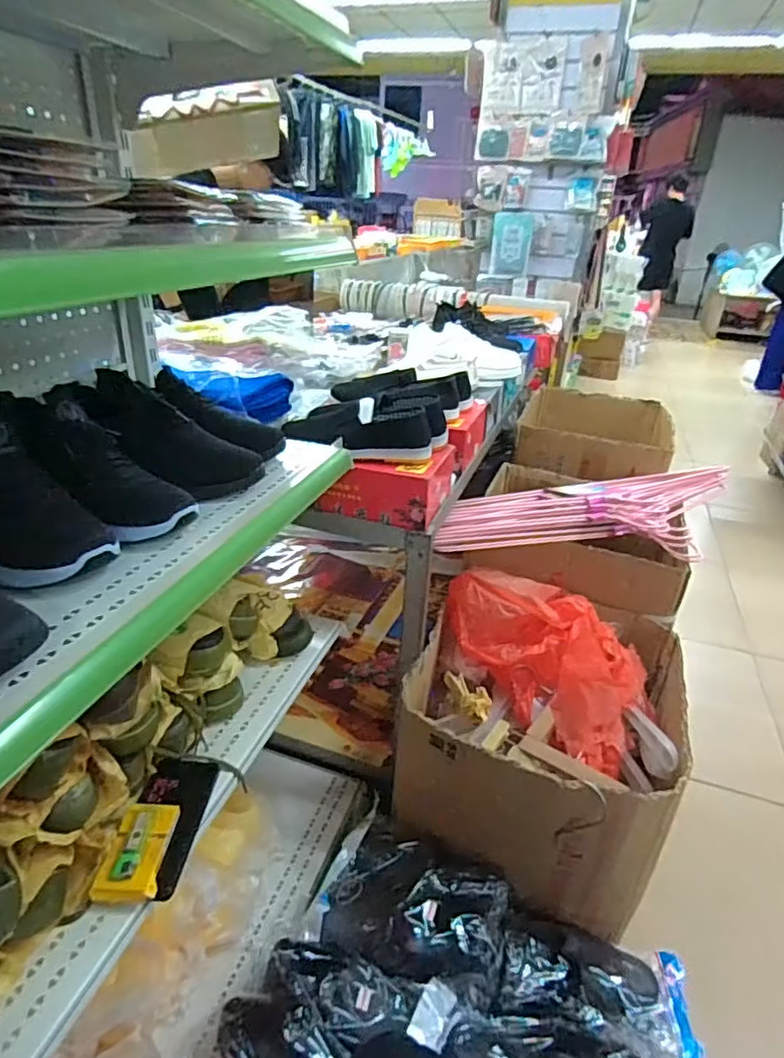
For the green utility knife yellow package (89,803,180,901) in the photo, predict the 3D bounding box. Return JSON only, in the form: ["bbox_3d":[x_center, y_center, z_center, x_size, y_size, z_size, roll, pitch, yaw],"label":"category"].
[{"bbox_3d":[-0.267,0.336,0.623,0.062,0.024,0.093,2,29,-2],"label":"green utility knife yellow package"}]

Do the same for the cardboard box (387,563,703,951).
[{"bbox_3d":[0.260,0.341,1.055,0.417,0.366,0.434,12,30,16],"label":"cardboard box"}]

